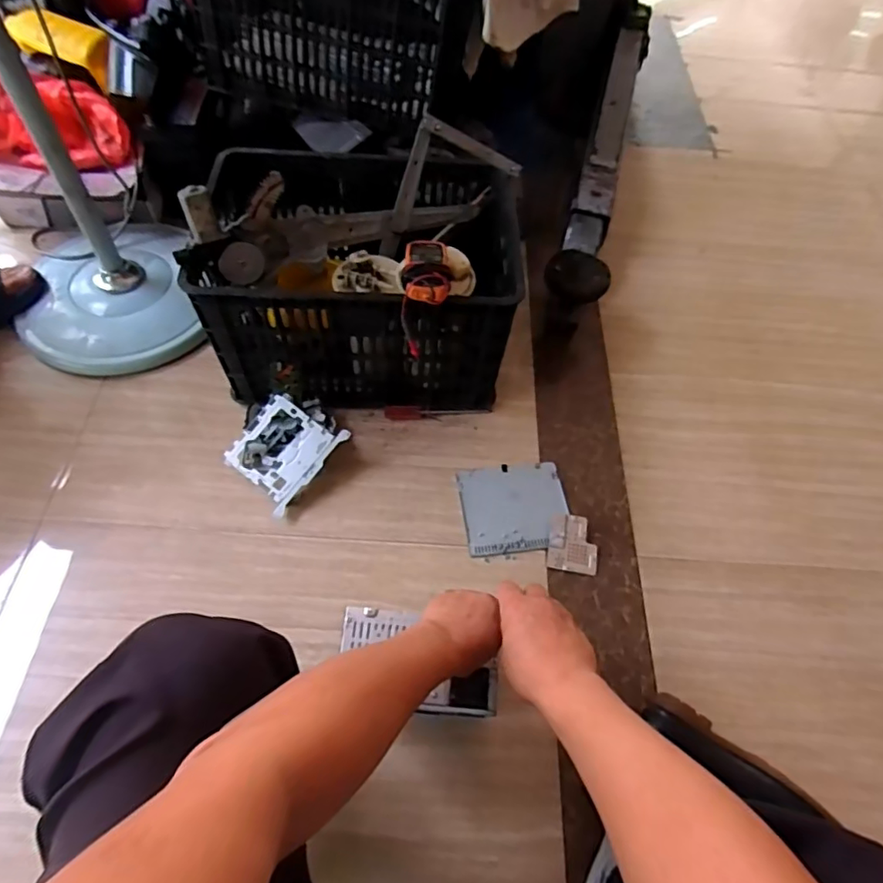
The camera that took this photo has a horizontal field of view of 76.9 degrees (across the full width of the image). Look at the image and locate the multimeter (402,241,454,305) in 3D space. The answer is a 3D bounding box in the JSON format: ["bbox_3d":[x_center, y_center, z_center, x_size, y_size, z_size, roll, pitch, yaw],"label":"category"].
[{"bbox_3d":[-0.021,-0.249,0.810,0.072,0.040,0.129,1,46,-2],"label":"multimeter"}]

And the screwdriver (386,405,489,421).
[{"bbox_3d":[-0.006,-0.055,1.042,0.195,0.020,0.024,-1,59,-3],"label":"screwdriver"}]

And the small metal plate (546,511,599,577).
[{"bbox_3d":[0.218,0.168,0.914,0.080,0.004,0.093,10,66,1],"label":"small metal plate"}]

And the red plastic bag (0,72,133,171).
[{"bbox_3d":[-0.858,-0.682,1.179,0.363,0.139,0.173,4,59,-2],"label":"red plastic bag"}]

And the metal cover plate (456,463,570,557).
[{"bbox_3d":[0.125,0.112,0.952,0.177,0.011,0.158,-4,59,-5],"label":"metal cover plate"}]

